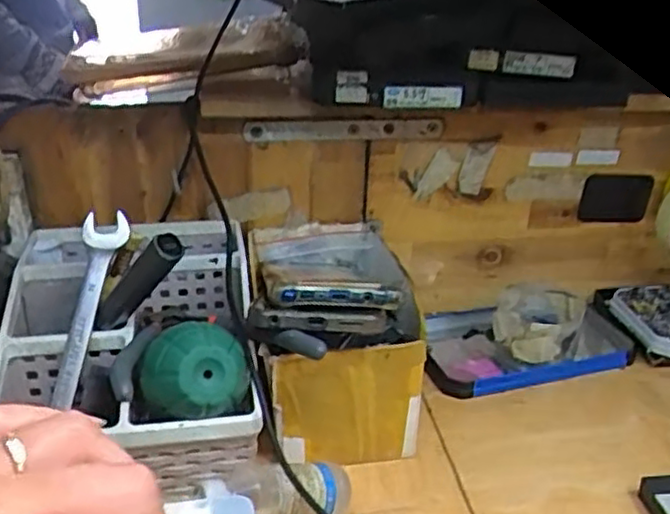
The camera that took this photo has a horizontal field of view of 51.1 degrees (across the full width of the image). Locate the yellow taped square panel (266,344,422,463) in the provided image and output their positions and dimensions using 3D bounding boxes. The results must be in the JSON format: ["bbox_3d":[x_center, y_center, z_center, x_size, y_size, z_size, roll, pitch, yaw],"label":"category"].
[{"bbox_3d":[0.008,0.096,0.444,0.093,0.093,0.009,-3,27,-8],"label":"yellow taped square panel"}]

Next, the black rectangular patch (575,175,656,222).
[{"bbox_3d":[0.230,-0.048,0.574,0.060,0.042,0.005,-4,27,-10],"label":"black rectangular patch"}]

